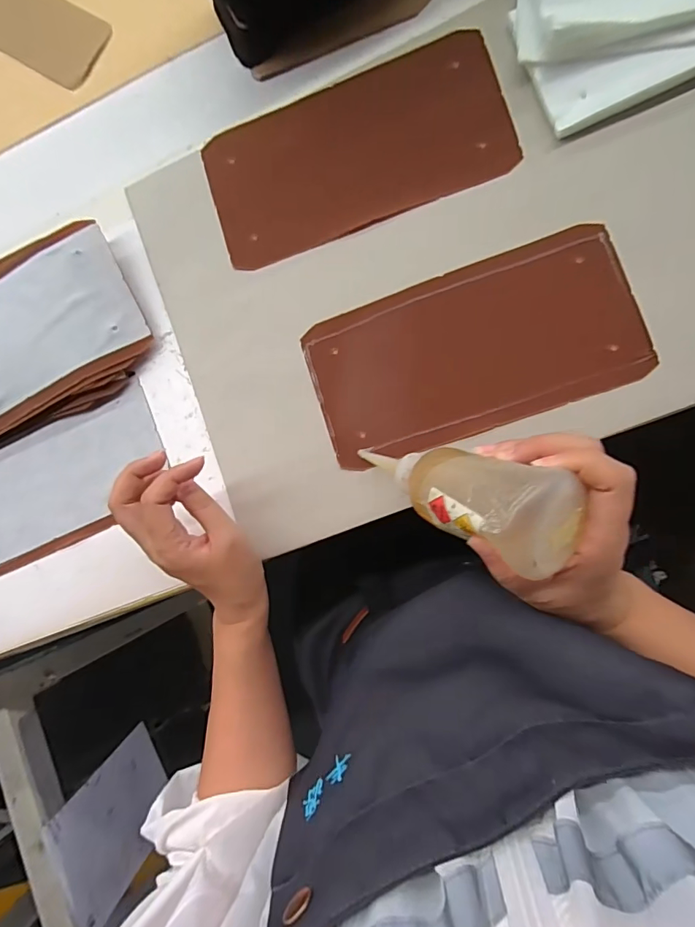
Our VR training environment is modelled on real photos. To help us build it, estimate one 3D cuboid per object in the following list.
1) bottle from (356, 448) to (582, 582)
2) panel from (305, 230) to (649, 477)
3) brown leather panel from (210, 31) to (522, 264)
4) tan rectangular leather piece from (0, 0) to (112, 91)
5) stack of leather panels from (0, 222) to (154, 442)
[{"bbox_3d":[0.066,0.015,0.299,0.143,0.047,0.051,22,91,48],"label":"bottle"},{"bbox_3d":[0.097,-0.091,0.380,0.251,0.007,0.128,-18,85,9],"label":"panel"},{"bbox_3d":[0.004,-0.264,0.401,0.249,0.006,0.131,-17,85,8],"label":"brown leather panel"},{"bbox_3d":[-0.305,-0.423,0.455,0.158,0.008,0.071,33,93,9],"label":"tan rectangular leather piece"},{"bbox_3d":[-0.335,-0.107,0.438,0.299,0.032,0.169,-20,85,8],"label":"stack of leather panels"}]

